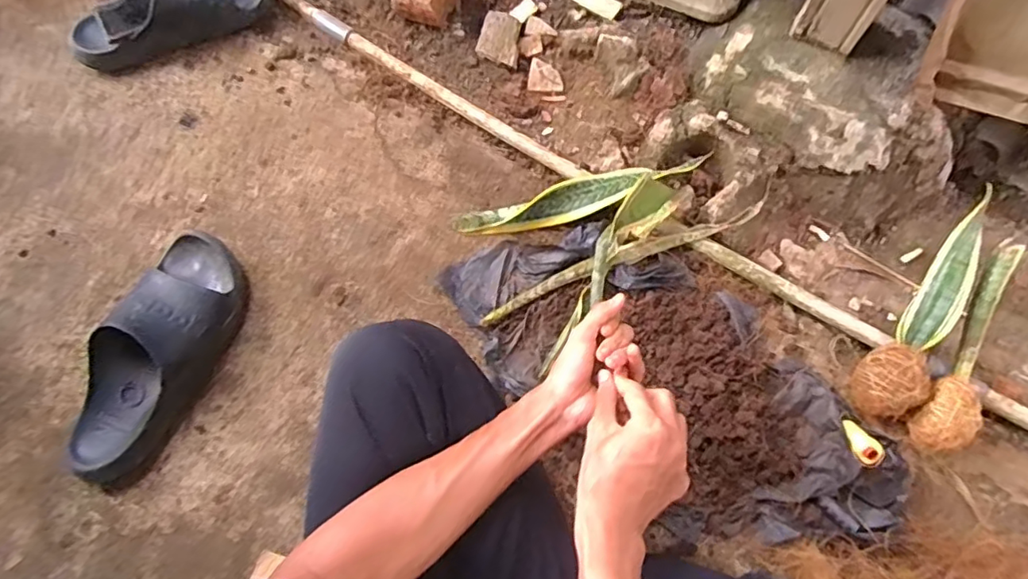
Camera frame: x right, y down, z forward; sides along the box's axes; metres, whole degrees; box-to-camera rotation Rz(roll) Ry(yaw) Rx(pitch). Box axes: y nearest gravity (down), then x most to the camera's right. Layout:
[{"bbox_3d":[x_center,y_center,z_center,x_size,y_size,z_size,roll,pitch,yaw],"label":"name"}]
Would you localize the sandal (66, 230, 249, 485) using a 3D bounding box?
[{"bbox_3d":[-0.417,0.074,0.671,0.123,0.085,0.302,12,73,6],"label":"sandal"}]

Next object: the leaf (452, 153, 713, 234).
[{"bbox_3d":[0.086,-0.122,0.753,0.325,0.043,0.050,-17,72,-4],"label":"leaf"}]

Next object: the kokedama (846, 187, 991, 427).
[{"bbox_3d":[0.484,0.033,0.660,0.071,0.099,0.272,35,77,12],"label":"kokedama"}]

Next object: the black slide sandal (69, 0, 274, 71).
[{"bbox_3d":[-0.518,-0.426,0.844,0.305,0.084,0.101,-24,73,-5],"label":"black slide sandal"}]

